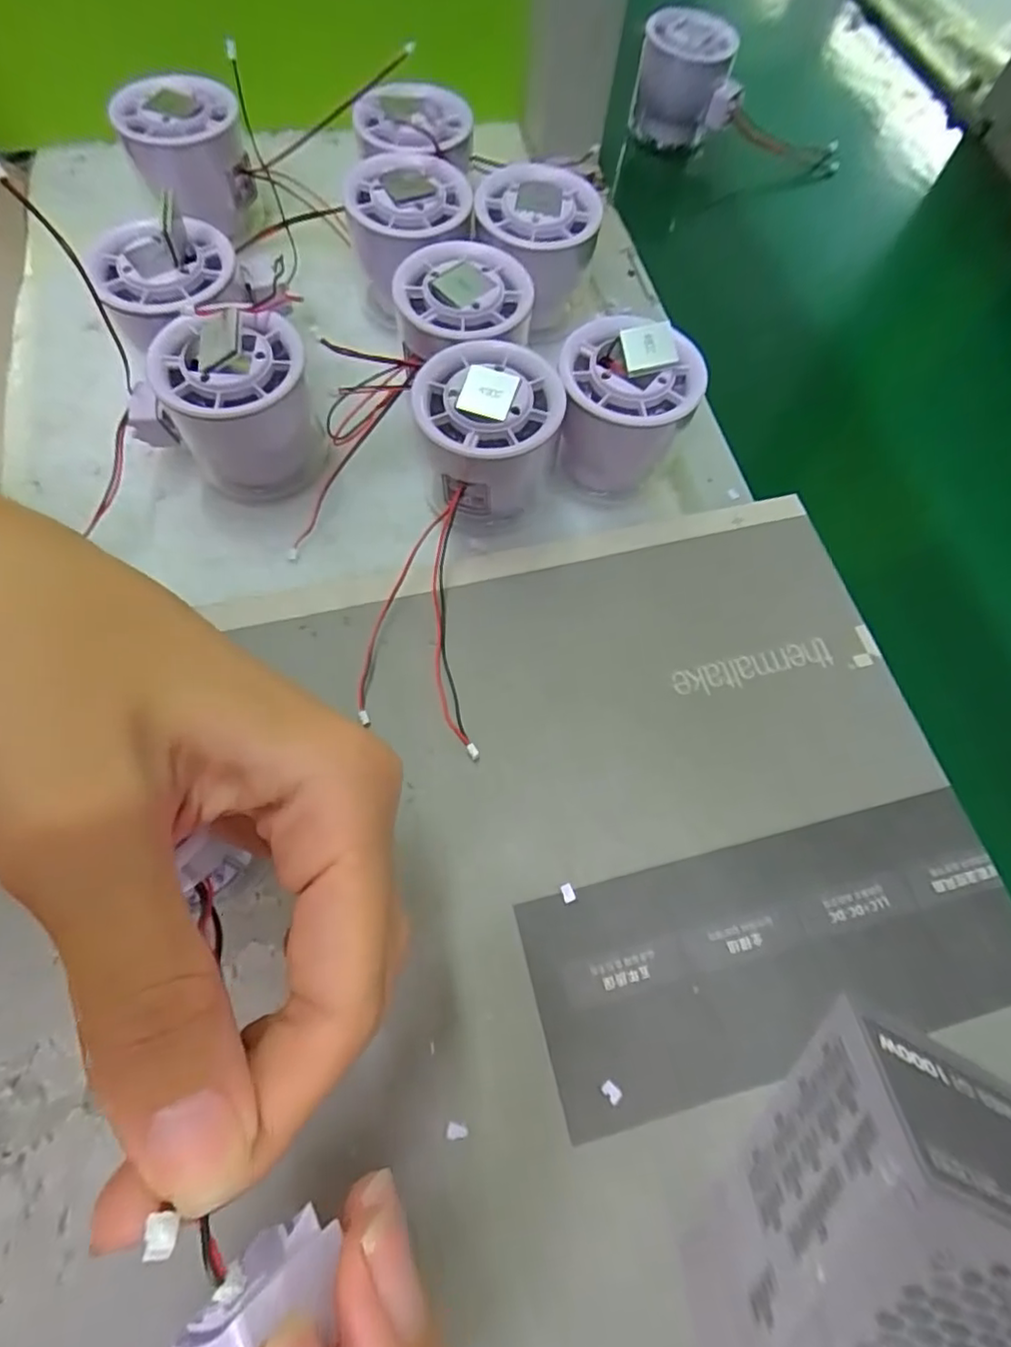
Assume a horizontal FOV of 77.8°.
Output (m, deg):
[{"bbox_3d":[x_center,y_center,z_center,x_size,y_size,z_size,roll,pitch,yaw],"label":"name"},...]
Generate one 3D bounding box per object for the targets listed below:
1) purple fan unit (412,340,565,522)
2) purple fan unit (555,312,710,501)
[{"bbox_3d":[-0.007,-0.094,0.257,0.055,0.055,0.055,1,67,-3],"label":"purple fan unit"},{"bbox_3d":[0.049,-0.110,0.264,0.057,0.055,0.054,4,67,-2],"label":"purple fan unit"}]

